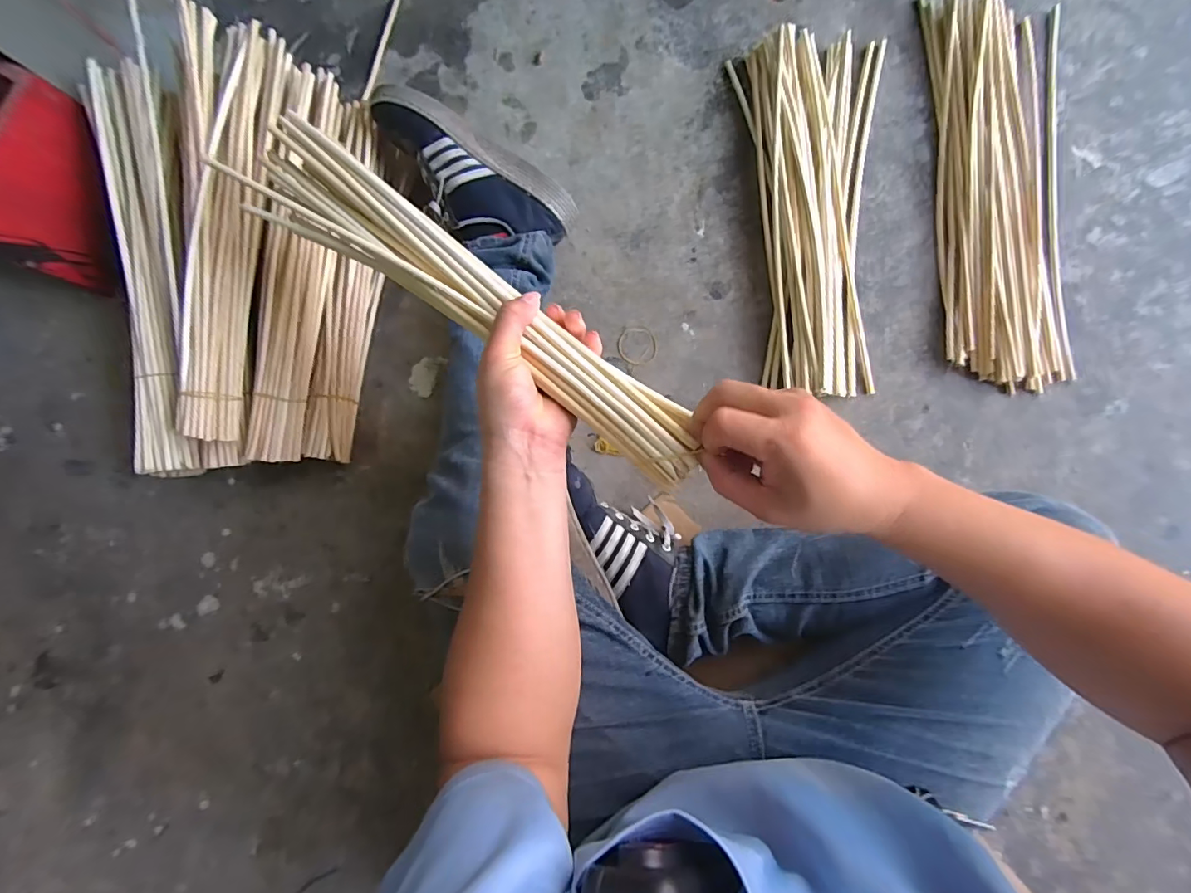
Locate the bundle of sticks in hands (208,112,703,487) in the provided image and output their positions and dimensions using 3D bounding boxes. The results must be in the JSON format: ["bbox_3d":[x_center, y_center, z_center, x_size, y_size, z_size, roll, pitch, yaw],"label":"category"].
[{"bbox_3d":[-0.113,-0.129,0.399,0.467,0.035,0.079,37,90,13],"label":"bundle of sticks in hands"}]

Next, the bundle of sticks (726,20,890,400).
[{"bbox_3d":[0.273,-0.281,0.594,0.171,0.038,0.442,-5,84,7],"label":"bundle of sticks"}]

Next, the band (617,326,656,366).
[{"bbox_3d":[0.053,-0.128,0.636,0.049,0.005,0.050,-9,84,7],"label":"band"}]

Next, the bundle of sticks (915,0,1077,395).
[{"bbox_3d":[0.465,-0.308,0.571,0.133,0.034,0.484,-1,84,8],"label":"bundle of sticks"}]

